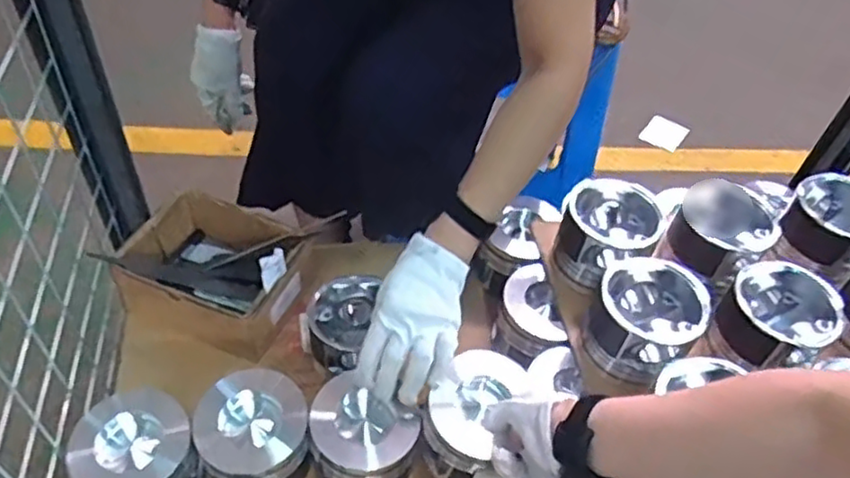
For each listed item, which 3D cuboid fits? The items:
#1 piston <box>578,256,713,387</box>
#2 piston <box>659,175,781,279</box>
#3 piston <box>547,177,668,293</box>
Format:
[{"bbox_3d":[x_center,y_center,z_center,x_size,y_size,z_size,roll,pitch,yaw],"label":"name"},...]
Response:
[{"bbox_3d":[0.240,0.091,0.748,0.117,0.085,0.115,20,47,14],"label":"piston"},{"bbox_3d":[0.363,-0.004,0.839,0.114,0.088,0.110,24,48,17],"label":"piston"},{"bbox_3d":[0.218,0.000,0.833,0.112,0.100,0.118,3,45,-3],"label":"piston"}]

